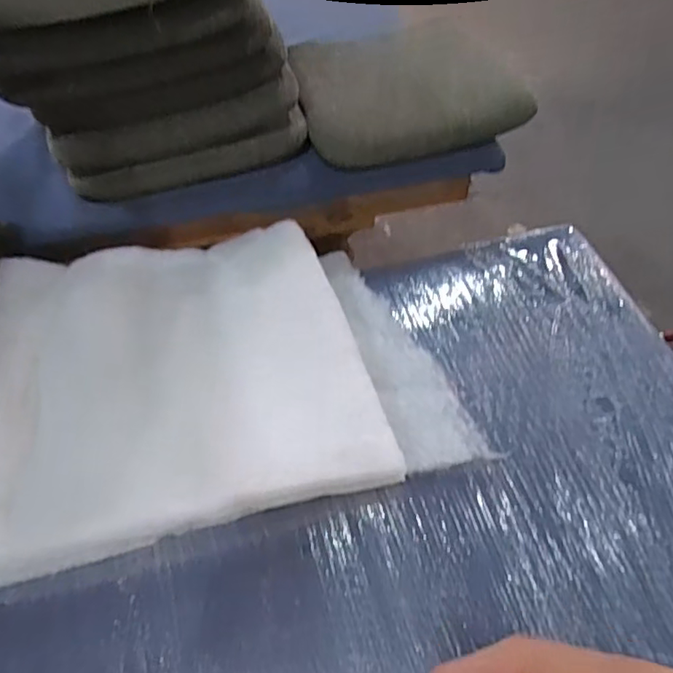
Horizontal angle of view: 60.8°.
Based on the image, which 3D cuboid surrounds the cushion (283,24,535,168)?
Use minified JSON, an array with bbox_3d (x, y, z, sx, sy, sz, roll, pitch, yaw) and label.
[{"bbox_3d":[0.124,-0.508,1.142,0.421,0.100,0.408,-15,52,-10],"label":"cushion"}]

